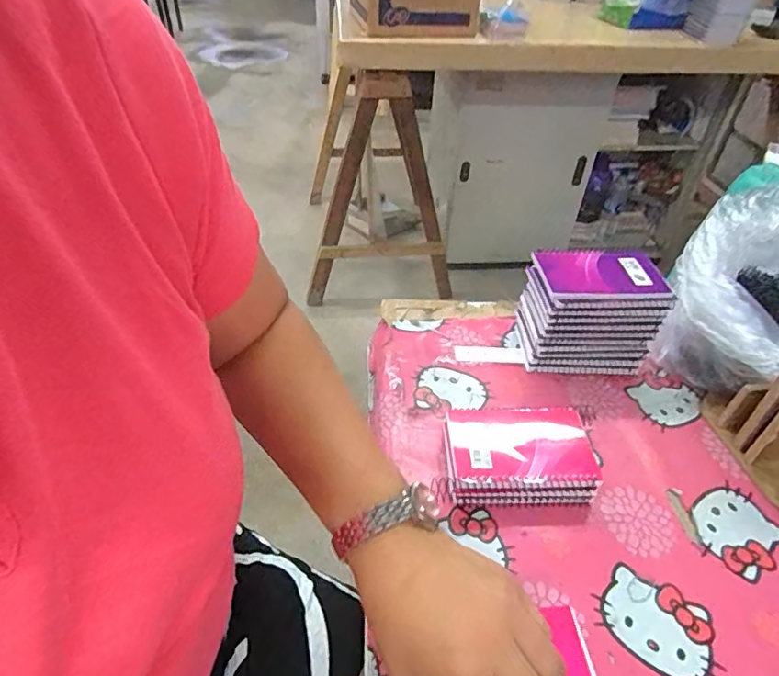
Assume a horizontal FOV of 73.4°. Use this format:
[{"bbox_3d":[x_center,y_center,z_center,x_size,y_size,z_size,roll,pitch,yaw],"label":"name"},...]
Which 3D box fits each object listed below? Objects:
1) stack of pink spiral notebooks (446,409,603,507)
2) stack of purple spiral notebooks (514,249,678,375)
[{"bbox_3d":[0.123,0.113,0.507,0.133,0.040,0.096,1,42,-1],"label":"stack of pink spiral notebooks"},{"bbox_3d":[0.229,-0.030,0.610,0.132,0.117,0.087,-2,42,-4],"label":"stack of purple spiral notebooks"}]

